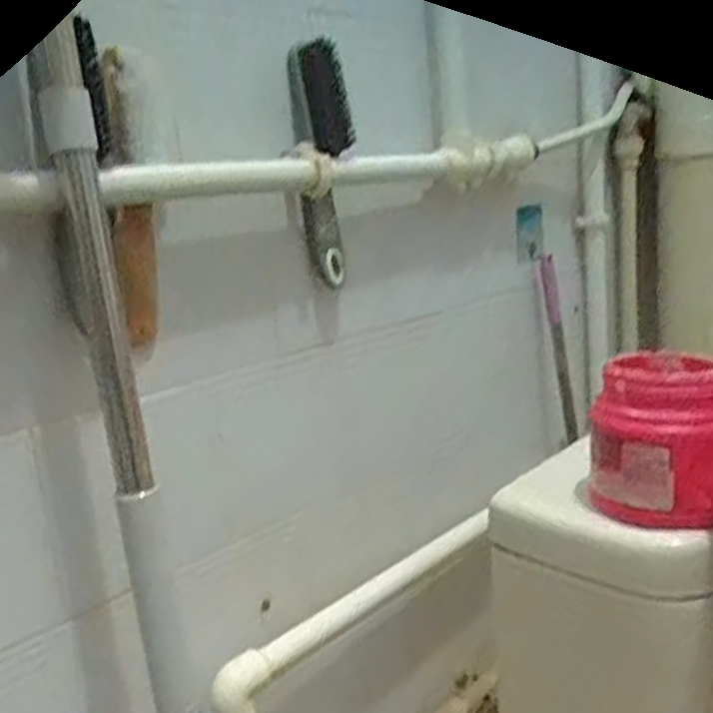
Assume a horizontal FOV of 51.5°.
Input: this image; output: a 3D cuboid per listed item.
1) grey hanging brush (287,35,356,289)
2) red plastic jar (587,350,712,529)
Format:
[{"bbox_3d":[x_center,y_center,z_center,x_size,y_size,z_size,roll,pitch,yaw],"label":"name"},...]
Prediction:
[{"bbox_3d":[-0.028,-0.168,0.655,0.045,0.201,0.035,-12,14,-26],"label":"grey hanging brush"},{"bbox_3d":[0.222,0.055,0.542,0.094,0.104,0.086,0,14,24],"label":"red plastic jar"}]

